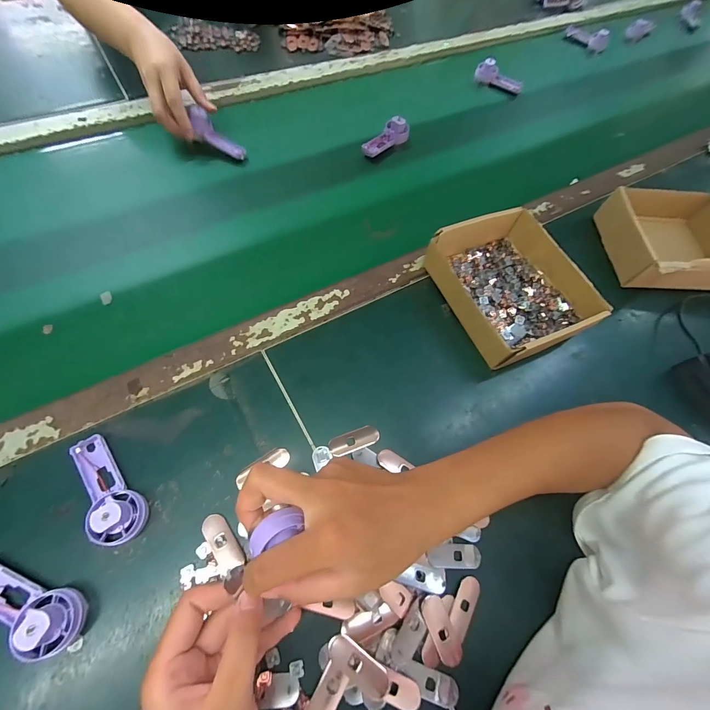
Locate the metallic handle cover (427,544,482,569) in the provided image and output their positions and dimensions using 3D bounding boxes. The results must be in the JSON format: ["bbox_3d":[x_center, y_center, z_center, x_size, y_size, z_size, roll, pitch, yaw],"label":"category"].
[{"bbox_3d":[0.088,0.175,0.297,0.048,0.010,0.018,5,64,-4],"label":"metallic handle cover"}]

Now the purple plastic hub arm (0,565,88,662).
[{"bbox_3d":[-0.240,0.178,0.239,0.091,0.029,0.037,19,64,4],"label":"purple plastic hub arm"}]

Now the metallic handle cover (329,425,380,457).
[{"bbox_3d":[0.000,0.083,0.331,0.050,0.004,0.019,-20,68,-15],"label":"metallic handle cover"}]

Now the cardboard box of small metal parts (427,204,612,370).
[{"bbox_3d":[0.189,-0.082,0.401,0.159,0.055,0.169,-23,69,-16],"label":"cardboard box of small metal parts"}]

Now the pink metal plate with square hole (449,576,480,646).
[{"bbox_3d":[0.090,0.209,0.283,0.017,0.005,0.045,26,64,7],"label":"pink metal plate with square hole"}]

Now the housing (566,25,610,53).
[{"bbox_3d":[0.510,-0.700,0.748,0.089,0.025,0.057,27,65,7],"label":"housing"}]

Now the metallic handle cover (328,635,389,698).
[{"bbox_3d":[0.002,0.233,0.255,0.050,0.004,0.018,32,65,9],"label":"metallic handle cover"}]

